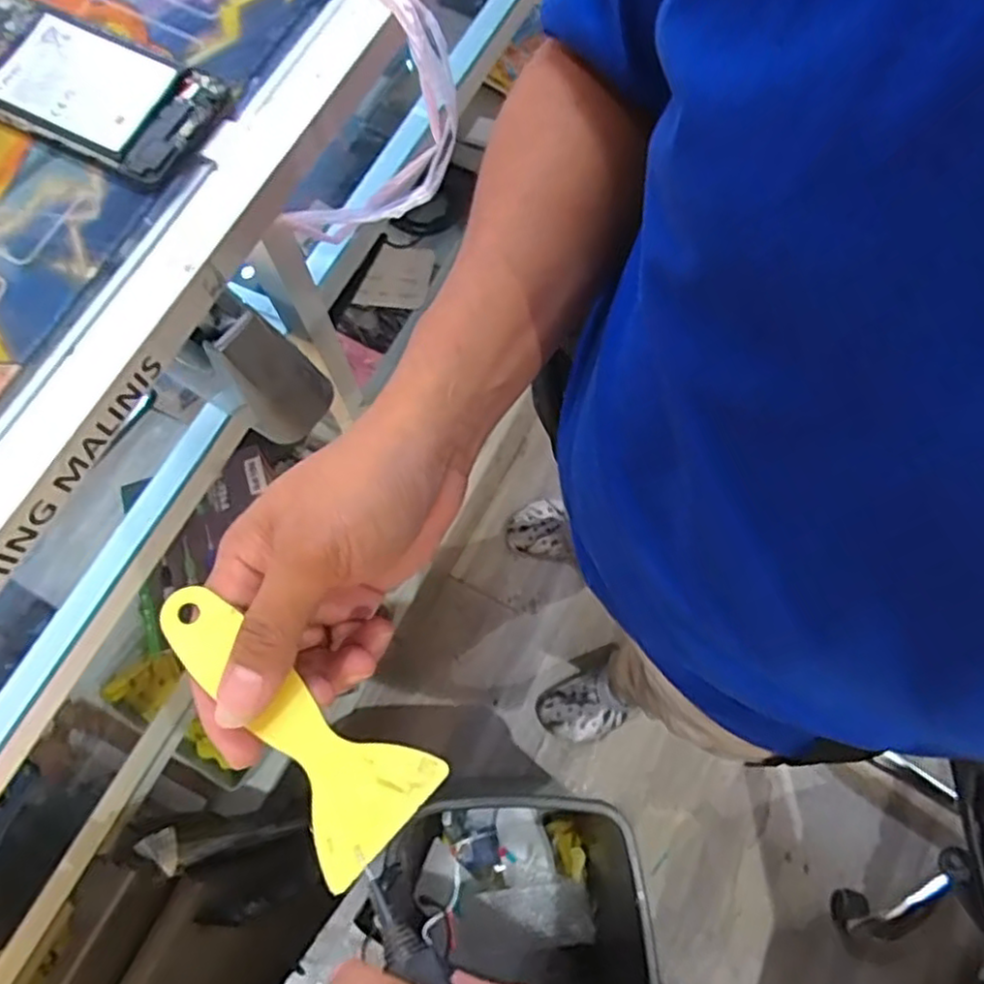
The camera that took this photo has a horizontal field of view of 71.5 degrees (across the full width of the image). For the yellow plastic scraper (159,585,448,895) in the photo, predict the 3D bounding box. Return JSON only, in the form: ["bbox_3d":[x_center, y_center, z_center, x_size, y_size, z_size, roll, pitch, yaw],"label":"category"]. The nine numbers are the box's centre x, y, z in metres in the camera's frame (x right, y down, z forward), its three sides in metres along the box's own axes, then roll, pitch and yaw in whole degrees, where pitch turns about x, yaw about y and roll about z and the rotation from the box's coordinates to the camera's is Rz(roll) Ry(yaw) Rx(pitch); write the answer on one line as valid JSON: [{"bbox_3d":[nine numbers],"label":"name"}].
[{"bbox_3d":[-0.079,0.083,0.260,0.123,0.006,0.051,44,79,8],"label":"yellow plastic scraper"}]

